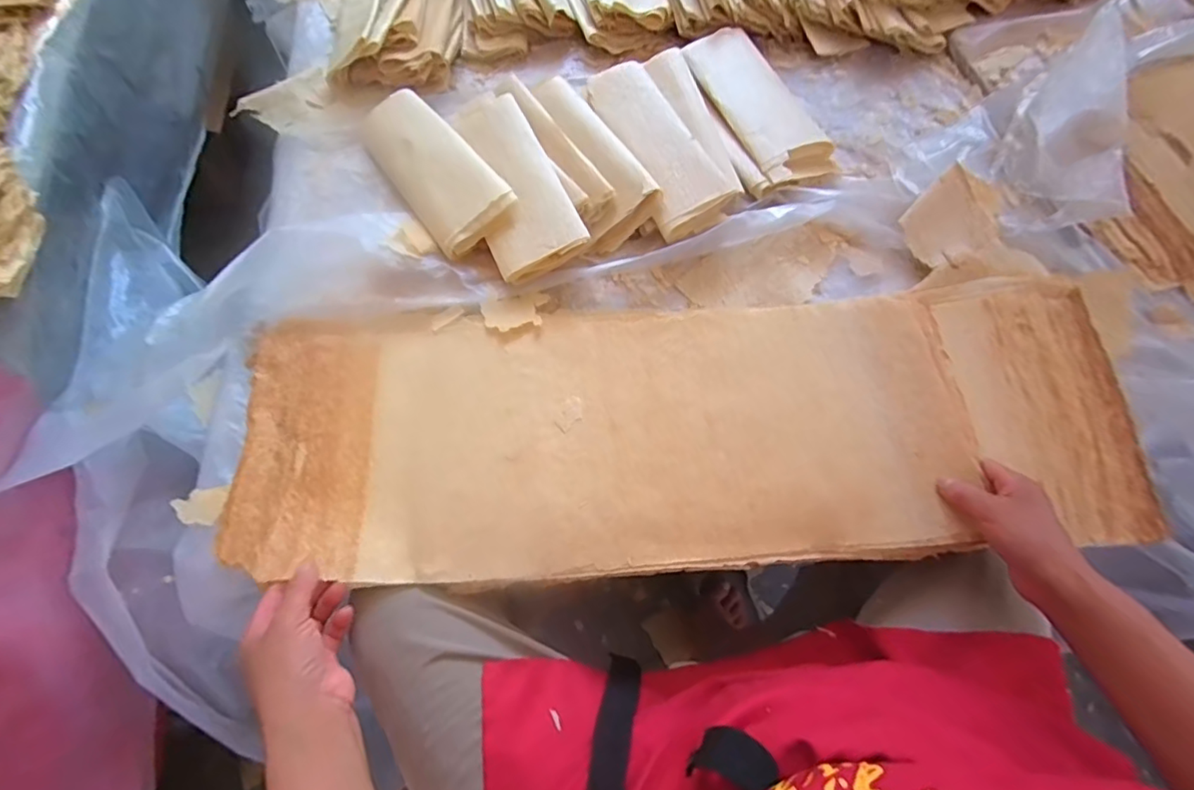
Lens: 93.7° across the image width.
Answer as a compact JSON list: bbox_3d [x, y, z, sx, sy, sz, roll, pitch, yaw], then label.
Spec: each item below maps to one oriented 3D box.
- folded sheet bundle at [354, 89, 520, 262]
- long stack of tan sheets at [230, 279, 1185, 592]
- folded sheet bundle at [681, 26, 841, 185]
[{"bbox_3d":[-0.203,-0.281,0.681,0.102,0.023,0.261,-40,69,3],"label":"folded sheet bundle"},{"bbox_3d":[0.091,0.015,0.576,0.870,0.035,0.299,-5,65,-3],"label":"long stack of tan sheets"},{"bbox_3d":[0.217,-0.401,0.758,0.117,0.030,0.288,-20,66,-9],"label":"folded sheet bundle"}]

